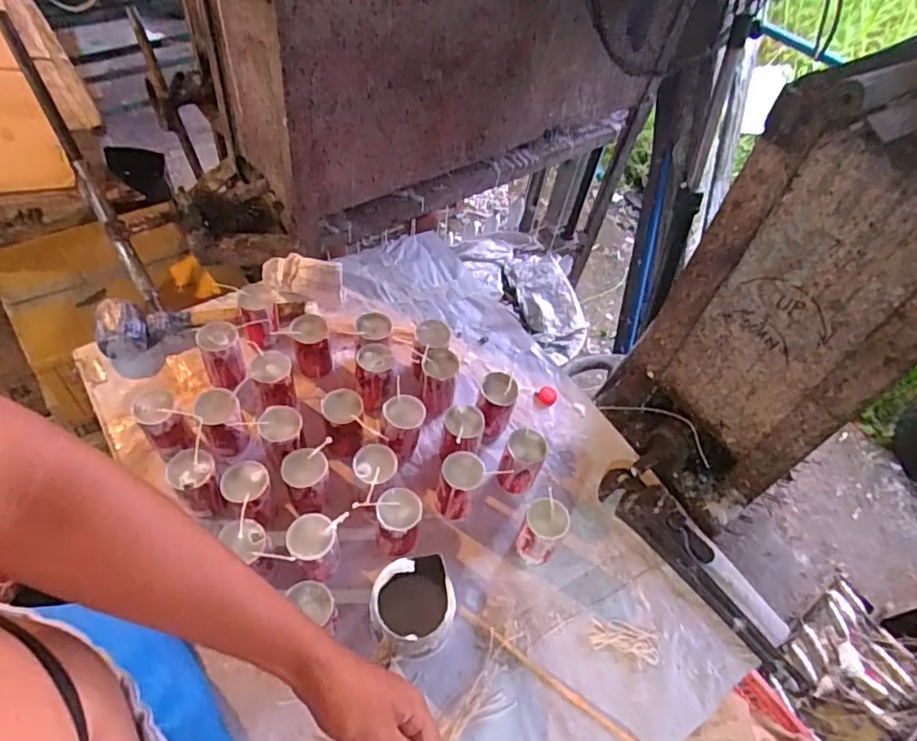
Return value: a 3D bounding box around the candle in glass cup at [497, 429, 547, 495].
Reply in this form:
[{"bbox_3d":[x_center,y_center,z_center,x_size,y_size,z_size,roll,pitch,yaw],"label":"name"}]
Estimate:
[{"bbox_3d":[0.082,0.122,0.762,0.047,0.098,0.049,3,55,-5],"label":"candle in glass cup"}]

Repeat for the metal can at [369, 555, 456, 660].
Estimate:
[{"bbox_3d":[-0.050,0.256,0.628,0.079,0.099,0.086,3,55,-5],"label":"metal can"}]

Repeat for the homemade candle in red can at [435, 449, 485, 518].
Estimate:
[{"bbox_3d":[0.000,0.145,0.732,0.053,0.086,0.053,3,55,-5],"label":"homemade candle in red can"}]

